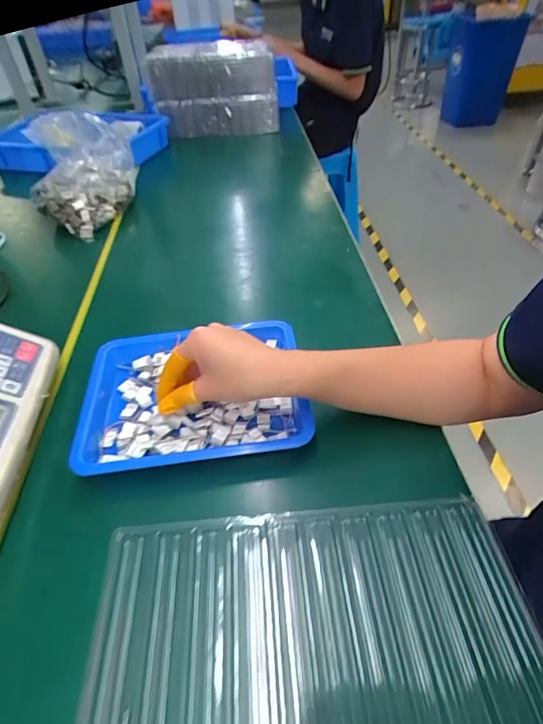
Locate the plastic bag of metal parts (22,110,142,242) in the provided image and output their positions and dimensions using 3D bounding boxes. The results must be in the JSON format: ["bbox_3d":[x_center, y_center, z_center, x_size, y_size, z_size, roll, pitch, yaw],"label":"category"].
[{"bbox_3d":[-0.327,-0.327,0.729,0.144,0.175,0.156,26,51,27],"label":"plastic bag of metal parts"}]

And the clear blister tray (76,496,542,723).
[{"bbox_3d":[0.024,0.183,0.282,0.289,0.023,0.160,-4,43,-2],"label":"clear blister tray"}]

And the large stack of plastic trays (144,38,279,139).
[{"bbox_3d":[-0.145,-0.670,1.027,0.311,0.184,0.157,-4,43,-1],"label":"large stack of plastic trays"}]

